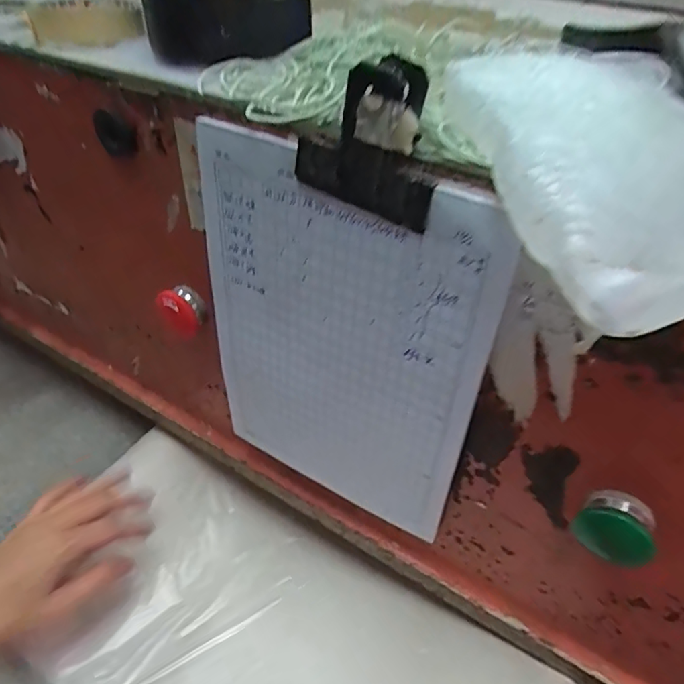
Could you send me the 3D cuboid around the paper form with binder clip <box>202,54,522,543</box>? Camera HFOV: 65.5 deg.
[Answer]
[{"bbox_3d":[-0.002,-0.007,0.332,0.183,0.289,0.028,22,46,22],"label":"paper form with binder clip"}]

